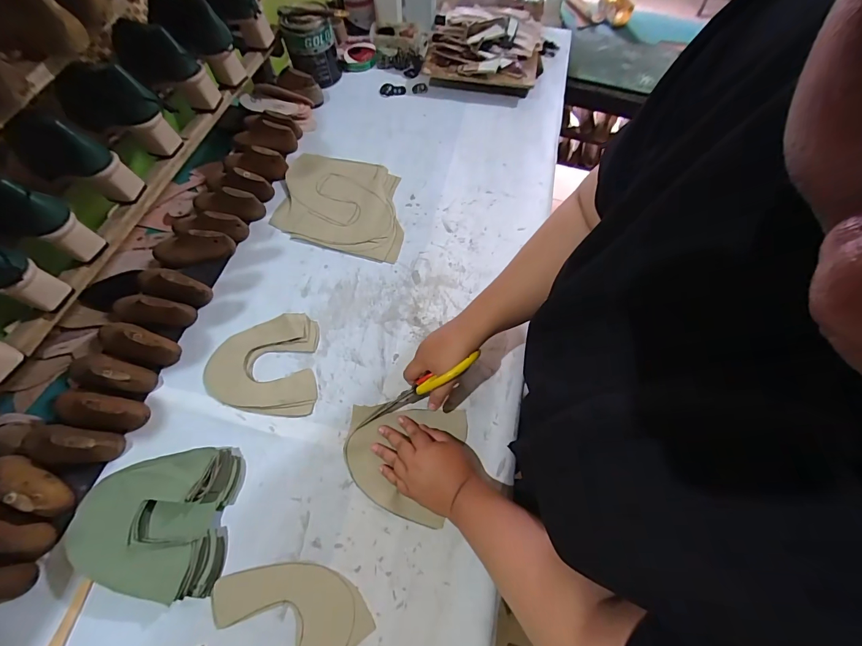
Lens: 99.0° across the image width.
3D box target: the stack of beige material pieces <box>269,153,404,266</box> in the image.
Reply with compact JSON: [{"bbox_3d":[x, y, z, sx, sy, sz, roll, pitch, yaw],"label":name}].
[{"bbox_3d":[-0.172,-0.239,0.729,0.252,0.011,0.228,10,65,4],"label":"stack of beige material pieces"}]

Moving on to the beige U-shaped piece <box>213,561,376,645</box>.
[{"bbox_3d":[-0.187,0.367,0.452,0.192,0.004,0.148,-28,69,-13],"label":"beige U-shaped piece"}]

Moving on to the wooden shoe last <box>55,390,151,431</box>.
[{"bbox_3d":[-0.489,0.124,0.532,0.133,0.051,0.049,7,65,2],"label":"wooden shoe last"}]

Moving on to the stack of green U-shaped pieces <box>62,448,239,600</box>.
[{"bbox_3d":[-0.360,0.255,0.479,0.182,0.045,0.171,-1,65,-1],"label":"stack of green U-shaped pieces"}]

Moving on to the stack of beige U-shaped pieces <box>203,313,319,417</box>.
[{"bbox_3d":[-0.264,0.060,0.590,0.166,0.015,0.164,2,65,0],"label":"stack of beige U-shaped pieces"}]

